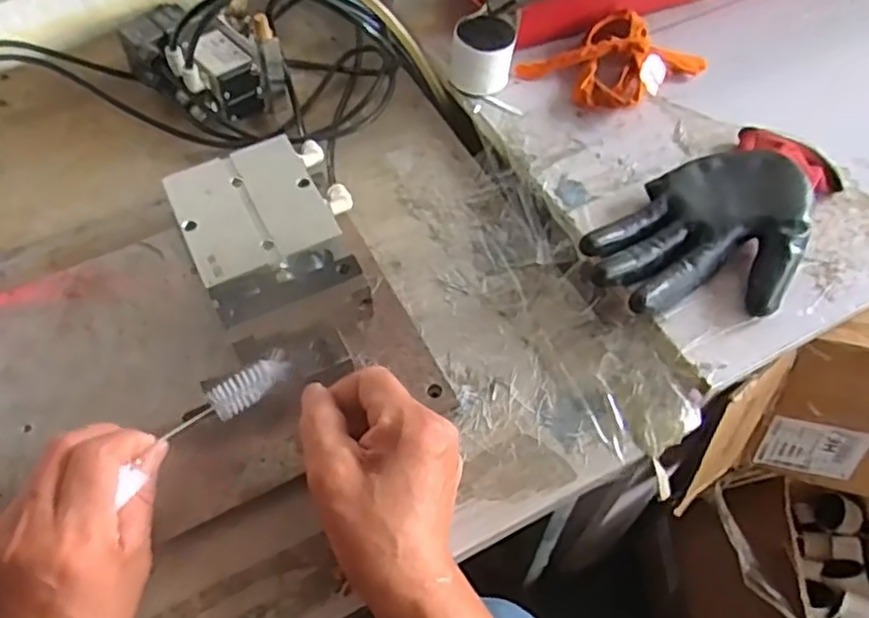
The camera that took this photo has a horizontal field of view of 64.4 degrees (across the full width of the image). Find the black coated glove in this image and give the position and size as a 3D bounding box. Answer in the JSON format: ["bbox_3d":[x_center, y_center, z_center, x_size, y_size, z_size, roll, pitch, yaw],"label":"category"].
[{"bbox_3d":[0.203,-0.060,0.480,0.112,0.029,0.202,39,66,23],"label":"black coated glove"}]

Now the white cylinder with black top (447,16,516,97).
[{"bbox_3d":[0.037,-0.209,0.567,0.055,0.049,0.052,6,57,5],"label":"white cylinder with black top"}]

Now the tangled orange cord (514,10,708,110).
[{"bbox_3d":[0.153,-0.210,0.581,0.131,0.023,0.089,-32,62,-18],"label":"tangled orange cord"}]

